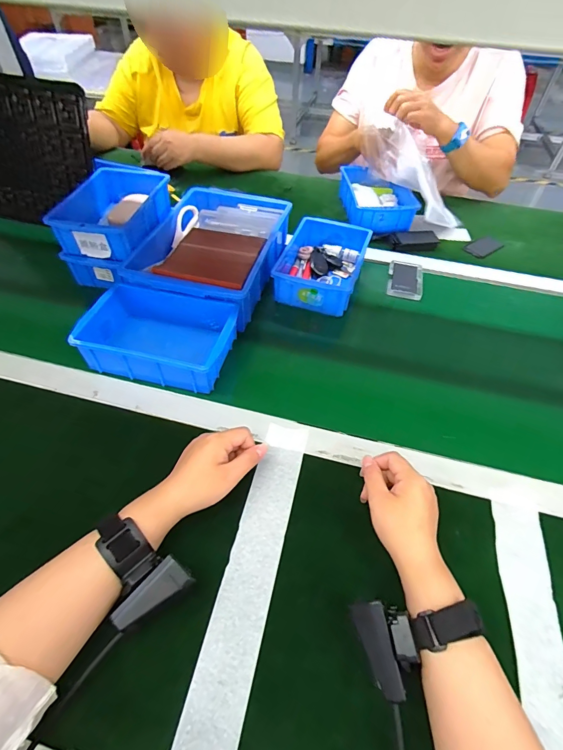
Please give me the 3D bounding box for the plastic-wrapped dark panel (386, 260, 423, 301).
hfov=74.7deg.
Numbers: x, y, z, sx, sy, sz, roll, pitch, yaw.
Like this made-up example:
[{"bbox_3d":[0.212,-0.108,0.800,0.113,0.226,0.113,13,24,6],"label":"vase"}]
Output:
[{"bbox_3d":[0.233,-0.182,0.691,0.062,0.004,0.111,12,51,7],"label":"plastic-wrapped dark panel"}]

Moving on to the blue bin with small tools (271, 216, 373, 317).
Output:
[{"bbox_3d":[0.075,-0.200,0.676,0.134,0.067,0.202,17,54,11],"label":"blue bin with small tools"}]

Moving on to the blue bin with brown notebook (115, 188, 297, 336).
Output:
[{"bbox_3d":[-0.115,-0.222,0.662,0.207,0.079,0.304,14,51,9],"label":"blue bin with brown notebook"}]

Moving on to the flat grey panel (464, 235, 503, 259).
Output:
[{"bbox_3d":[0.416,-0.266,0.760,0.078,0.009,0.046,-29,57,-24],"label":"flat grey panel"}]

